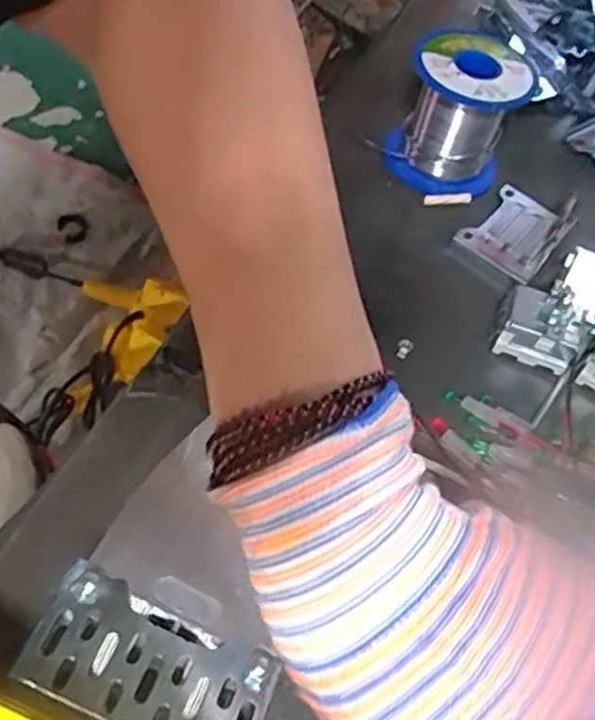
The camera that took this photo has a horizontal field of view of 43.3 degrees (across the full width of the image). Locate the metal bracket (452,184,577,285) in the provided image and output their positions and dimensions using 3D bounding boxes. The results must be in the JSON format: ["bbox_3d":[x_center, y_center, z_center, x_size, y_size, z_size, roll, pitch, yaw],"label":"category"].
[{"bbox_3d":[0.119,-0.071,0.405,0.044,0.008,0.060,38,59,15],"label":"metal bracket"}]

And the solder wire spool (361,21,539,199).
[{"bbox_3d":[0.089,-0.138,0.417,0.068,0.061,0.066,-35,68,-27],"label":"solder wire spool"}]

